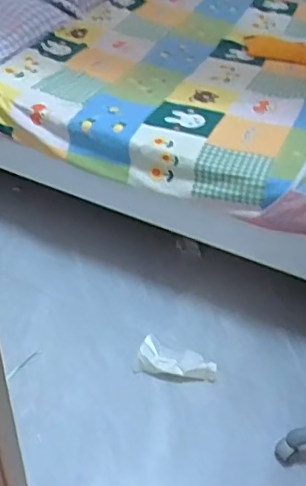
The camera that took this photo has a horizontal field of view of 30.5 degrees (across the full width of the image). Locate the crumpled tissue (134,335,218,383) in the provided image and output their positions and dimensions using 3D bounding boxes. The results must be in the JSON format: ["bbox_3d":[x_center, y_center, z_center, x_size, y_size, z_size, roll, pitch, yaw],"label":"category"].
[{"bbox_3d":[0.081,0.396,1.858,0.264,0.077,0.118,13,45,9],"label":"crumpled tissue"}]

